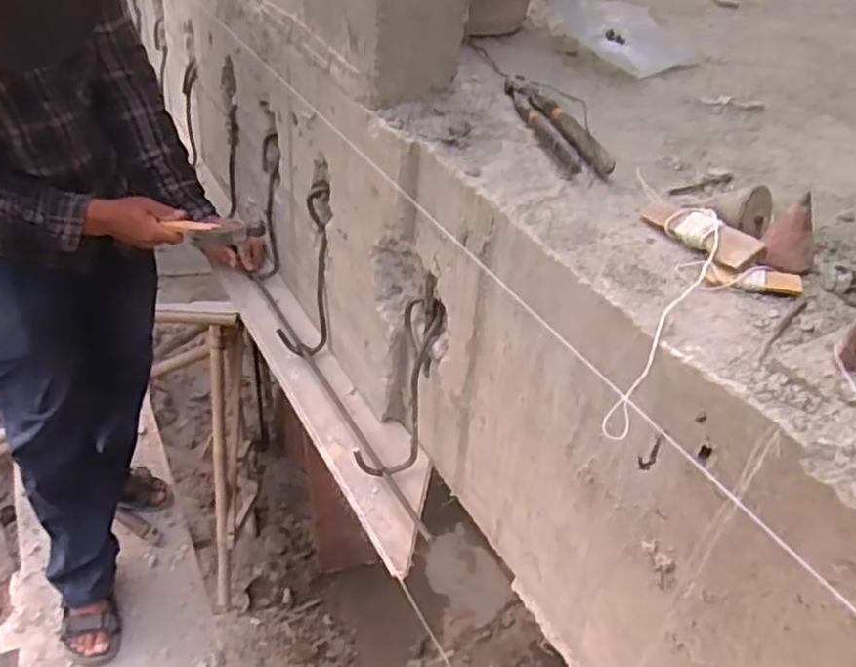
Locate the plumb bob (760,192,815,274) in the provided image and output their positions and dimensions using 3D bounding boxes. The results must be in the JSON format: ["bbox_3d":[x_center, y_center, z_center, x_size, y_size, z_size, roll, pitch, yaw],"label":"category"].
[{"bbox_3d":[0.270,-0.072,0.500,0.040,0.047,0.037,28,43,25],"label":"plumb bob"}]

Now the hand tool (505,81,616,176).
[{"bbox_3d":[0.119,-0.207,0.674,0.040,0.016,0.206,-6,40,-15],"label":"hand tool"}]

